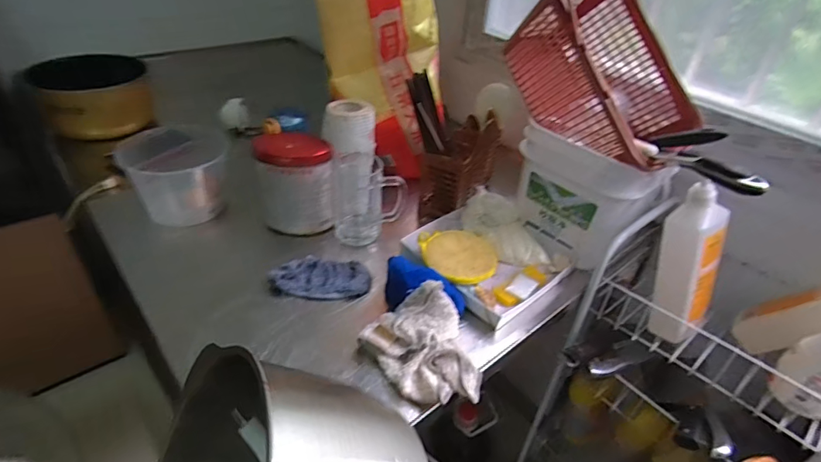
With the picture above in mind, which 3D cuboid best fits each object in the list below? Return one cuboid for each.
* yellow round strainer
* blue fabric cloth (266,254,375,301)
[{"bbox_3d":[0.074,0.034,0.687,0.105,0.023,0.101,4,37,-3],"label":"yellow round strainer"},{"bbox_3d":[-0.132,0.069,0.682,0.139,0.027,0.076,8,37,3],"label":"blue fabric cloth"}]

